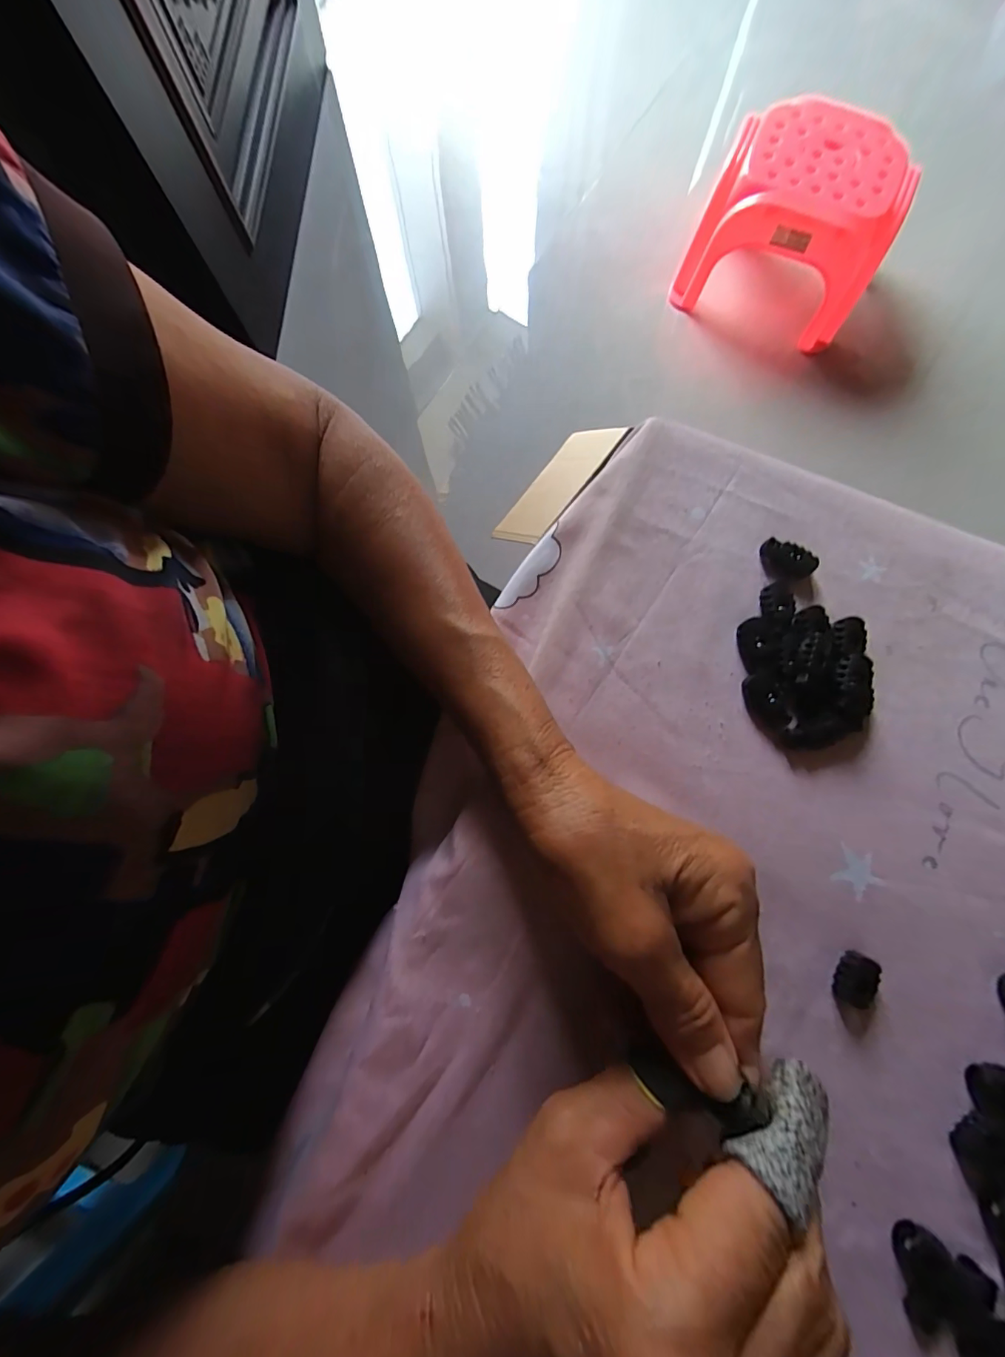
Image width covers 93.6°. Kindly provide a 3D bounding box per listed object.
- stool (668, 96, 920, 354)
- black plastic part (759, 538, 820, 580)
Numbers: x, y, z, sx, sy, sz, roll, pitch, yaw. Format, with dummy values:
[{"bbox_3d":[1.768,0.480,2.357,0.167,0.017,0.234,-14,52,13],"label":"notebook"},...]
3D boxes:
[{"bbox_3d":[0.522,-0.798,0.845,0.314,0.199,0.252,29,82,4],"label":"stool"},{"bbox_3d":[0.153,-0.063,0.254,0.028,0.008,0.016,20,79,5],"label":"black plastic part"}]

